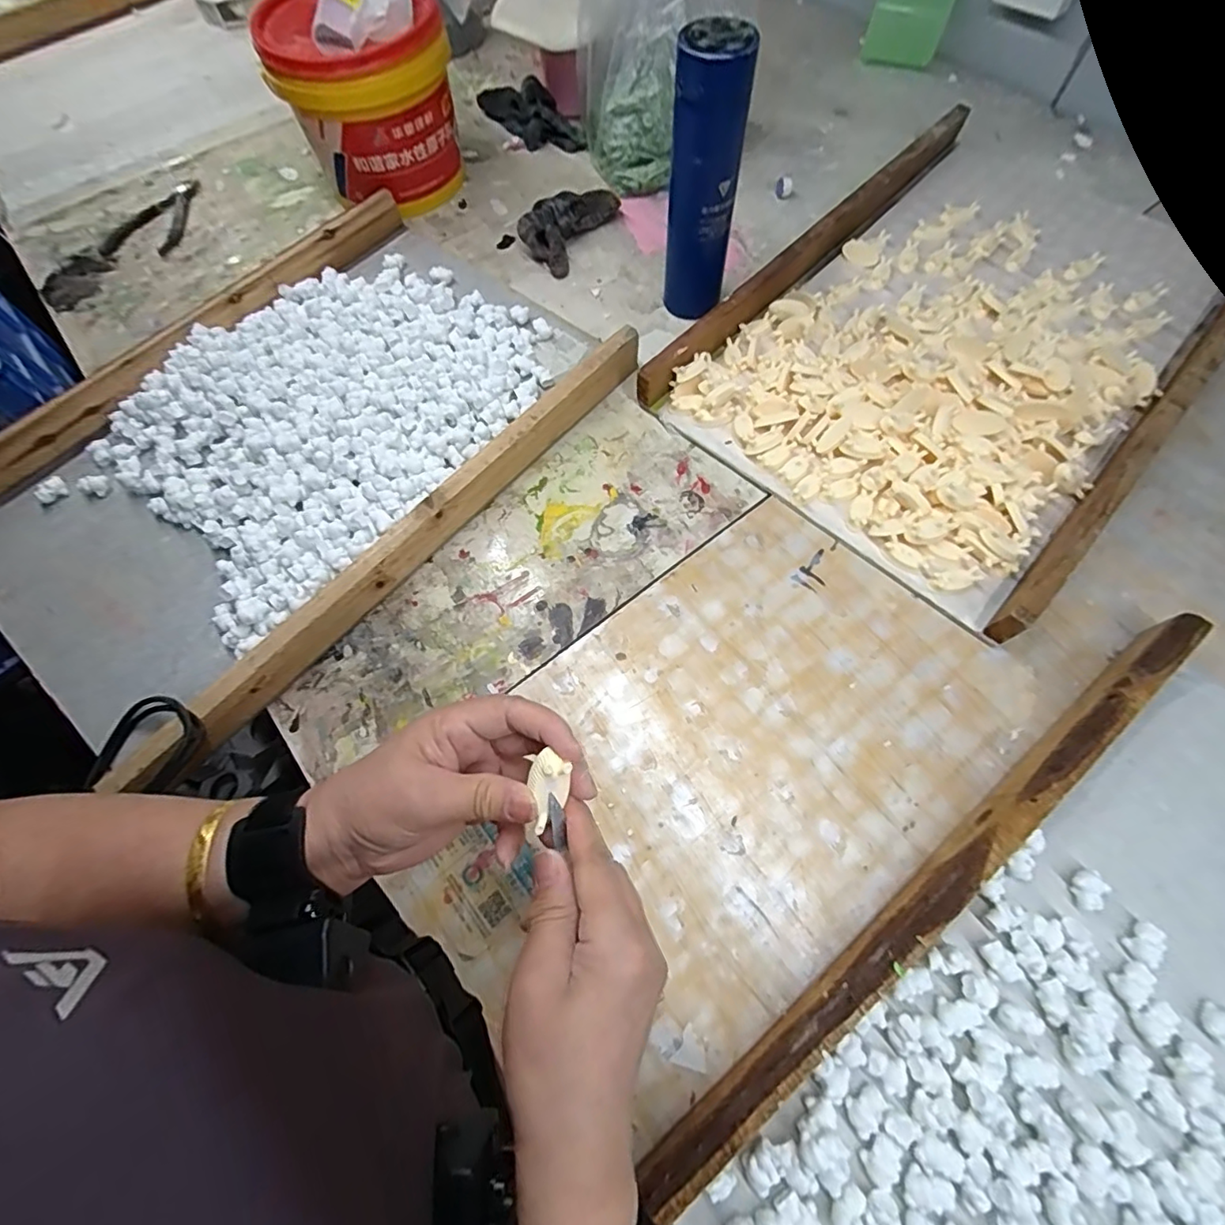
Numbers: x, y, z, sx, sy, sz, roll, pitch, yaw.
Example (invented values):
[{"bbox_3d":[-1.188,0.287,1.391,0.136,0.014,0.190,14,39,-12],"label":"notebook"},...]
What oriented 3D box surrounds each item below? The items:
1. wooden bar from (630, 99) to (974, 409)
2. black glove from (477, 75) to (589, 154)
[{"bbox_3d":[0.235,-0.413,0.626,0.023,0.049,0.588,41,74,18],"label":"wooden bar"},{"bbox_3d":[-0.119,-0.701,0.766,0.066,0.047,0.194,-40,70,-14],"label":"black glove"}]

